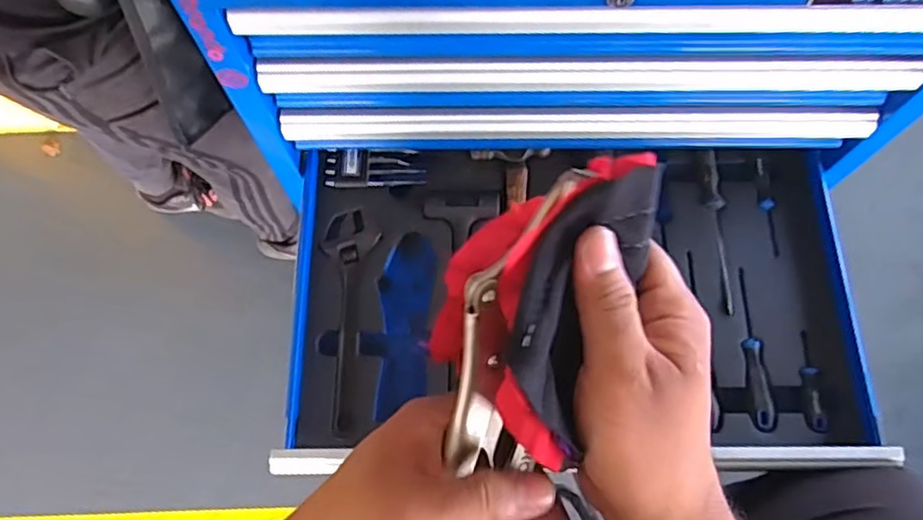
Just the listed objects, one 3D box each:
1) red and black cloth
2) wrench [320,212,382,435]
[{"bbox_3d":[0.033,0.014,0.266,0.070,0.056,0.124,20,71,9],"label":"red and black cloth"},{"bbox_3d":[-0.130,0.060,0.689,0.061,0.014,0.243,3,69,3],"label":"wrench"}]

